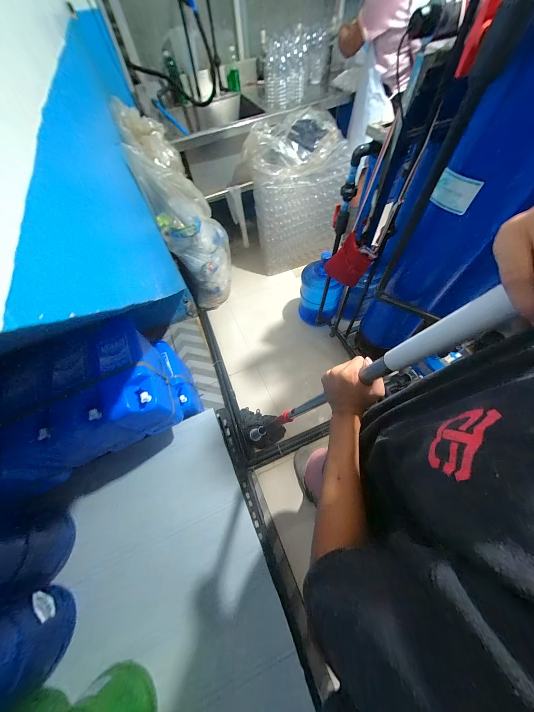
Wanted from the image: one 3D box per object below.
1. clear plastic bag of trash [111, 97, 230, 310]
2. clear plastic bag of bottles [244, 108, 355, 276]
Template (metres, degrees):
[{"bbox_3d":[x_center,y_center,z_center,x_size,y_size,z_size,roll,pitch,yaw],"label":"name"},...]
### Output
[{"bbox_3d":[-0.440,-0.770,1.373,0.330,0.898,0.468,-17,61,-6],"label":"clear plastic bag of trash"},{"bbox_3d":[0.219,-1.031,1.572,0.654,0.774,0.289,-14,61,-4],"label":"clear plastic bag of bottles"}]

